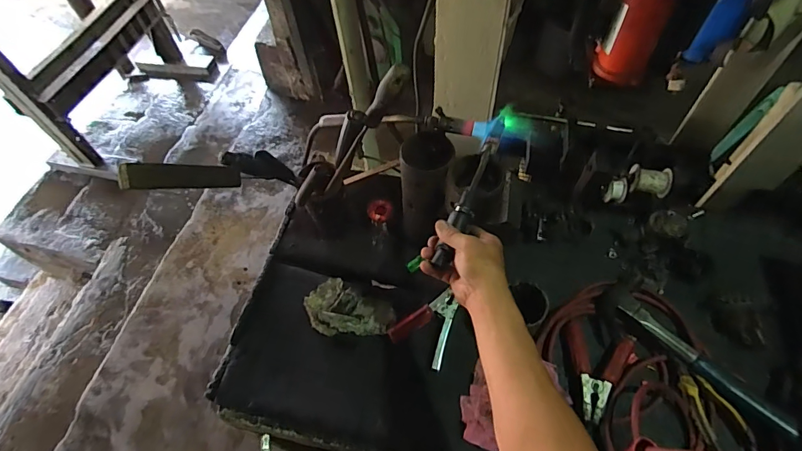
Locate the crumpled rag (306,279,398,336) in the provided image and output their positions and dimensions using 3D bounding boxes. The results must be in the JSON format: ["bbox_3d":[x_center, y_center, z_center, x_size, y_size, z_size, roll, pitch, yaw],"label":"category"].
[{"bbox_3d":[-0.099,0.160,0.770,0.166,0.032,0.104,25,62,18],"label":"crumpled rag"}]

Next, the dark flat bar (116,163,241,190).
[{"bbox_3d":[-0.255,-0.059,0.505,0.019,0.146,0.028,33,110,22],"label":"dark flat bar"}]

